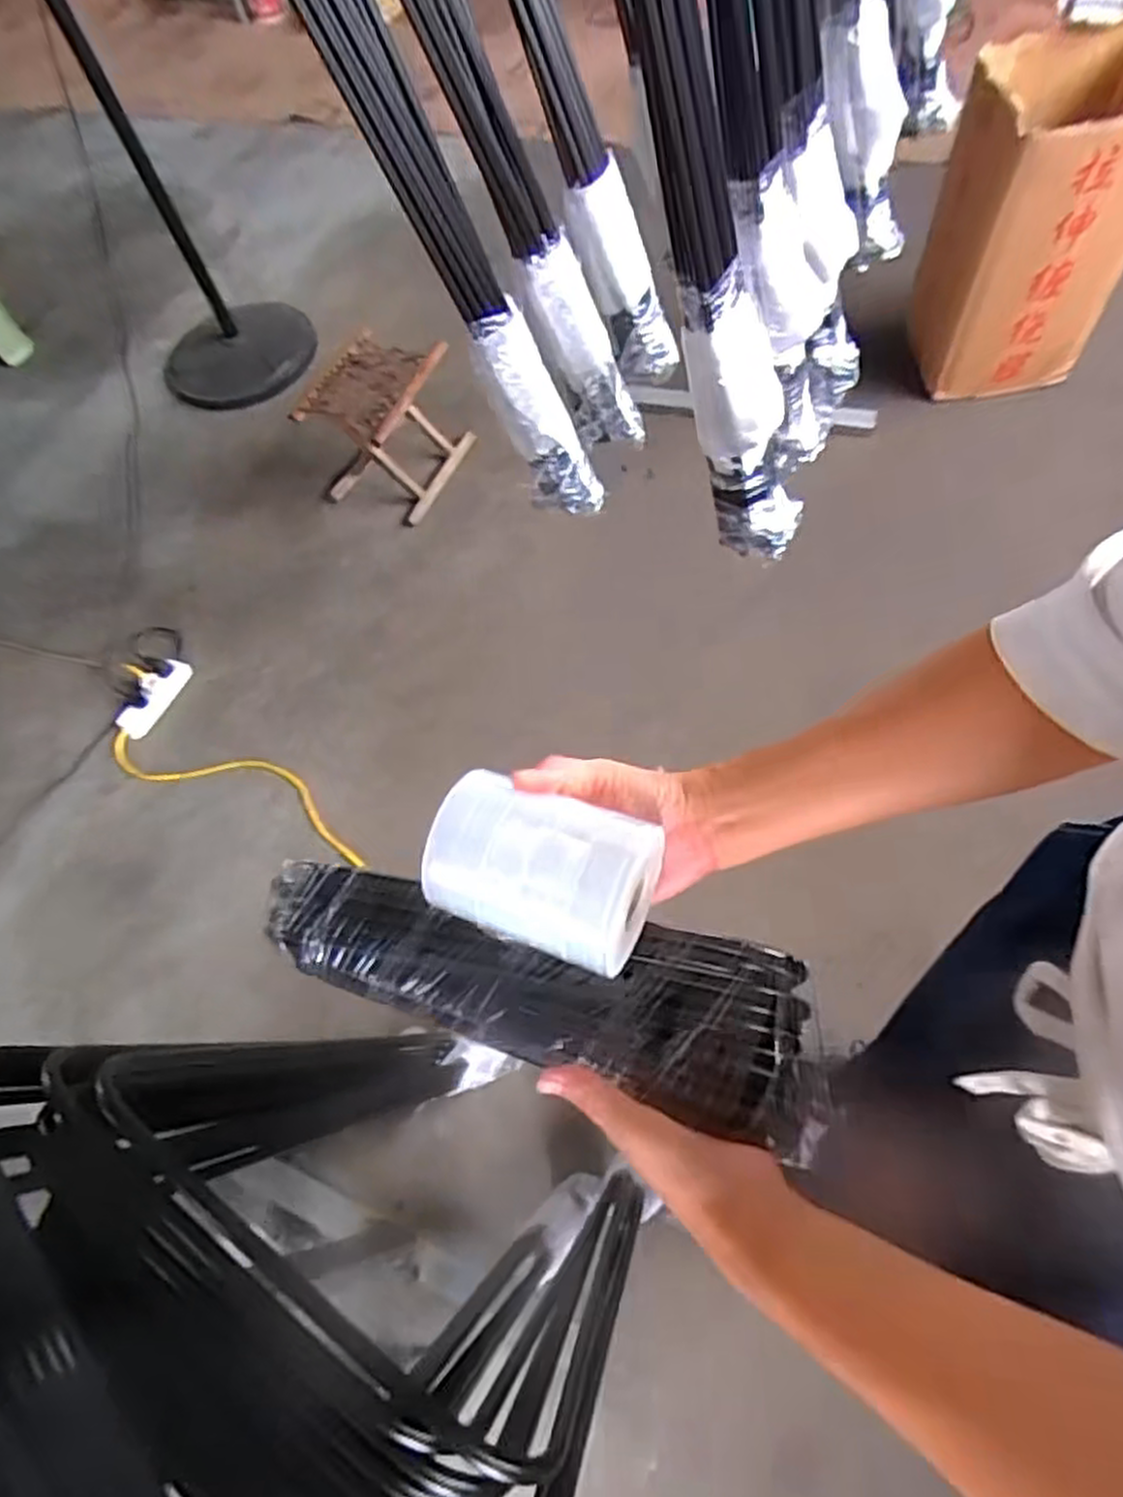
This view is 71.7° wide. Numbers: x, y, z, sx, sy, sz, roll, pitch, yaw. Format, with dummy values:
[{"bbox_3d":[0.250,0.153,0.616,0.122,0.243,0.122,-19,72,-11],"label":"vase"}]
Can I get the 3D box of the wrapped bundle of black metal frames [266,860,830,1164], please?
[{"bbox_3d":[-0.018,0.129,0.438,0.326,0.038,0.088,13,64,11],"label":"wrapped bundle of black metal frames"}]

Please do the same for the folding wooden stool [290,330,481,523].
[{"bbox_3d":[-0.389,-0.740,1.755,0.261,0.277,0.332,16,66,16],"label":"folding wooden stool"}]

